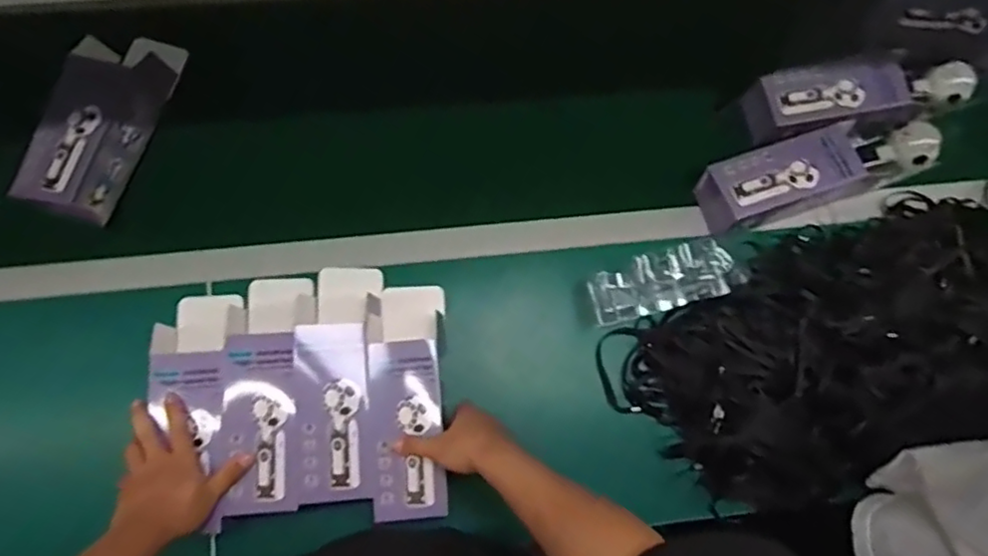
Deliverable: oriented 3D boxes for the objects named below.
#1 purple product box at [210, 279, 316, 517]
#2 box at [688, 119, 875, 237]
[{"bbox_3d":[-0.254,0.125,0.704,0.083,0.062,0.258,1,78,-5],"label":"purple product box"},{"bbox_3d":[0.381,-0.128,0.822,0.222,0.073,0.092,-19,78,-5],"label":"box"}]

